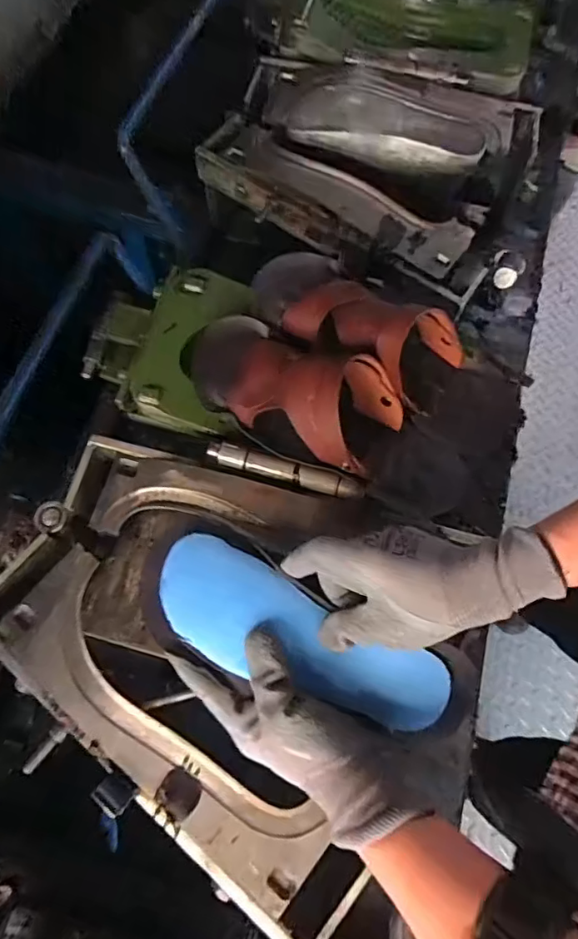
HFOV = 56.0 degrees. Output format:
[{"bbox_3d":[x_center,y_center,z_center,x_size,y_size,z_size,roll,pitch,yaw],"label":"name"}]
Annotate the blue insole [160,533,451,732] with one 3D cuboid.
[{"bbox_3d":[0.007,0.130,0.415,0.233,0.013,0.080,26,71,4],"label":"blue insole"}]

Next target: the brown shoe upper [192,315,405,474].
[{"bbox_3d":[-0.002,-0.076,0.489,0.190,0.067,0.090,25,70,23],"label":"brown shoe upper"}]

